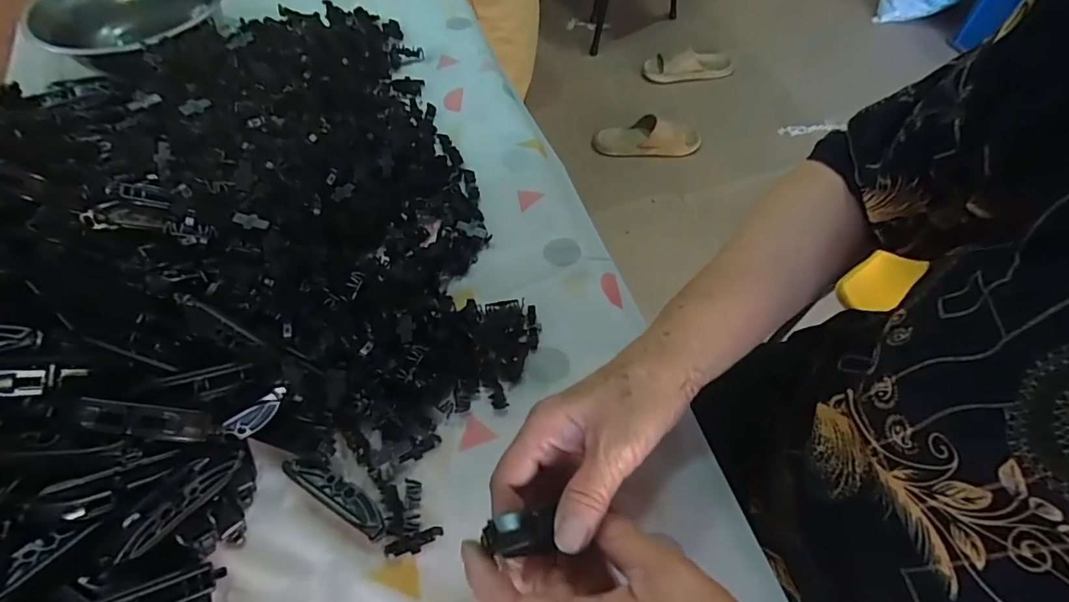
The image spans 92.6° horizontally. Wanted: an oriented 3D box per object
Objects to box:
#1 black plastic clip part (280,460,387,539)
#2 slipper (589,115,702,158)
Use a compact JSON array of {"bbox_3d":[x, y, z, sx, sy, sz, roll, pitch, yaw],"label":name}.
[{"bbox_3d":[-0.126,0.122,0.326,0.079,0.015,0.019,27,61,17],"label":"black plastic clip part"},{"bbox_3d":[0.300,-0.442,1.374,0.281,0.061,0.106,2,57,2],"label":"slipper"}]

